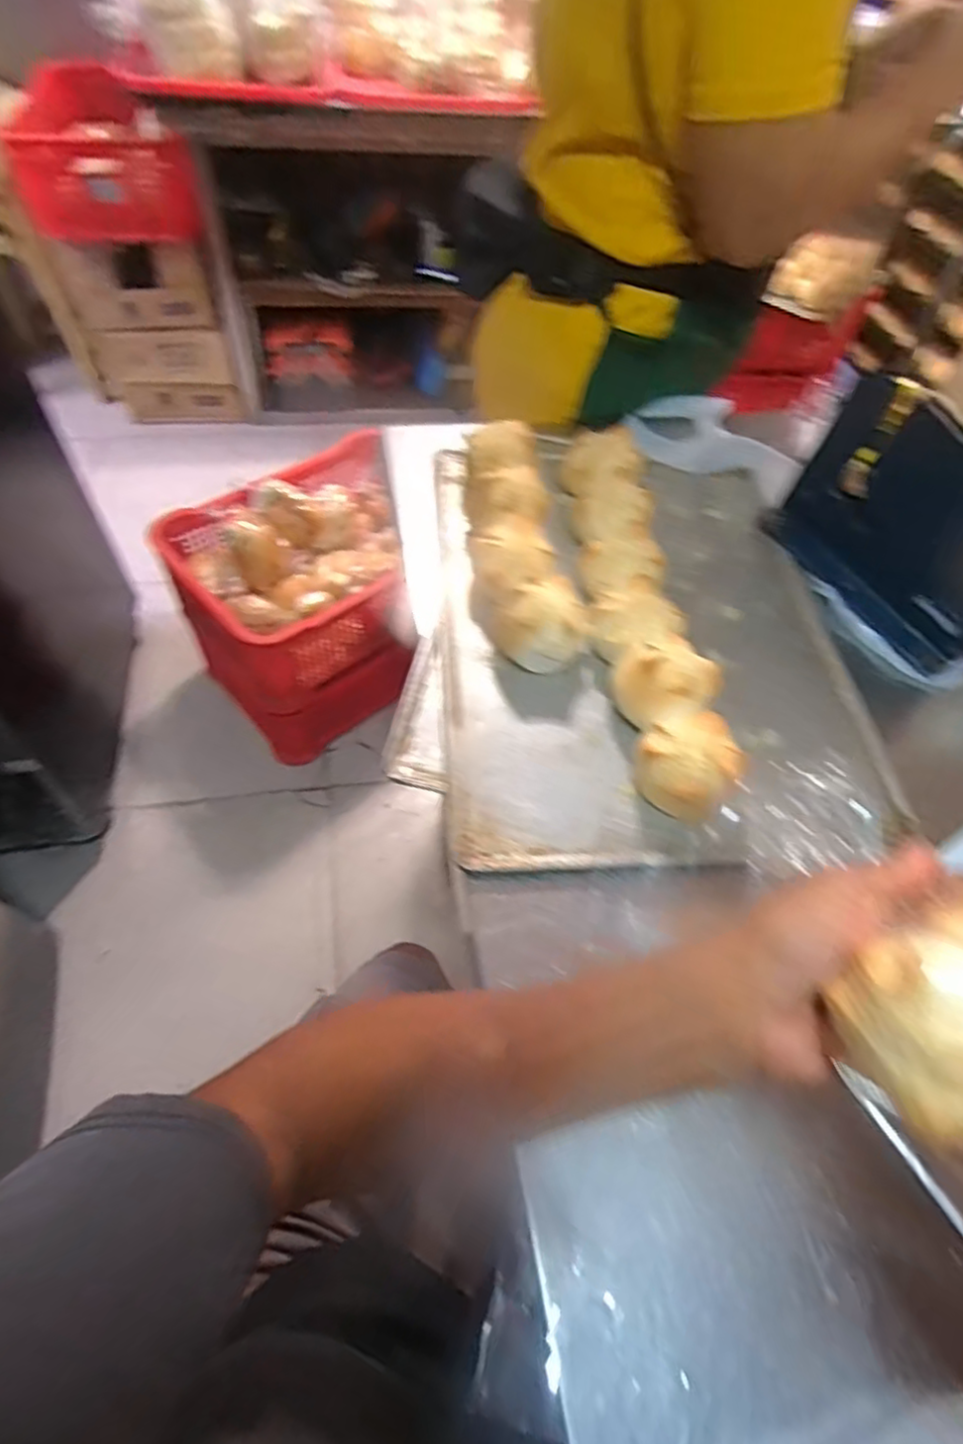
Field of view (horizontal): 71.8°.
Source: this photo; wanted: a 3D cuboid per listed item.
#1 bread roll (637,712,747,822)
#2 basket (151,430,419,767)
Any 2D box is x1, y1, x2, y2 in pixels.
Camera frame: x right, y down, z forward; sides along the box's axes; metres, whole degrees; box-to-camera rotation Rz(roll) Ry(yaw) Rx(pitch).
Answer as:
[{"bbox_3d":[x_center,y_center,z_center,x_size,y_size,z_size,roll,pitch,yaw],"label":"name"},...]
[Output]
[{"bbox_3d":[0.144,0.031,0.462,0.068,0.049,0.069,38,61,20],"label":"bread roll"},{"bbox_3d":[-0.311,-0.232,1.252,0.424,0.327,0.335,-36,65,-25],"label":"basket"}]

